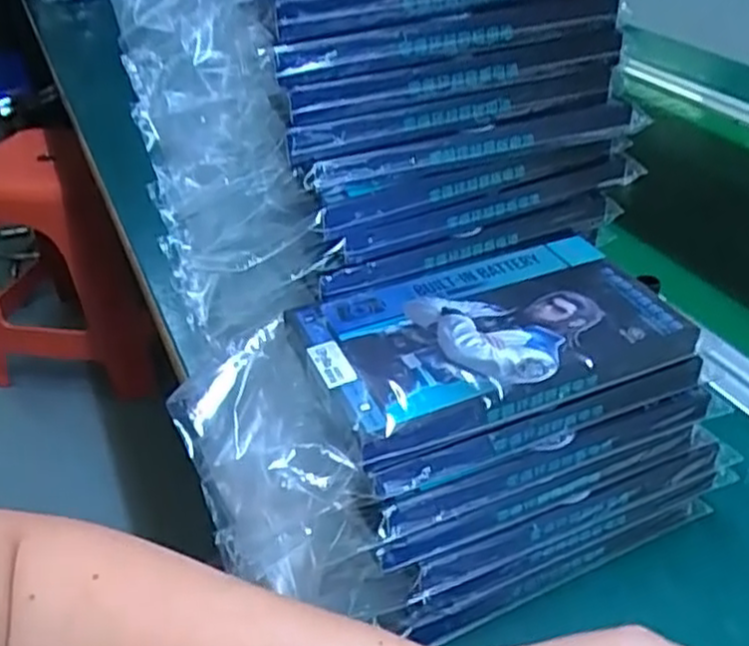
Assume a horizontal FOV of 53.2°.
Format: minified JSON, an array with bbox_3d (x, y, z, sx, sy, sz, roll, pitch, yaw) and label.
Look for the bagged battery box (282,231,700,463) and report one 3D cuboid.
[{"bbox_3d":[0.053,0.003,0.343,0.163,0.014,0.094,-16,38,-18],"label":"bagged battery box"}]

